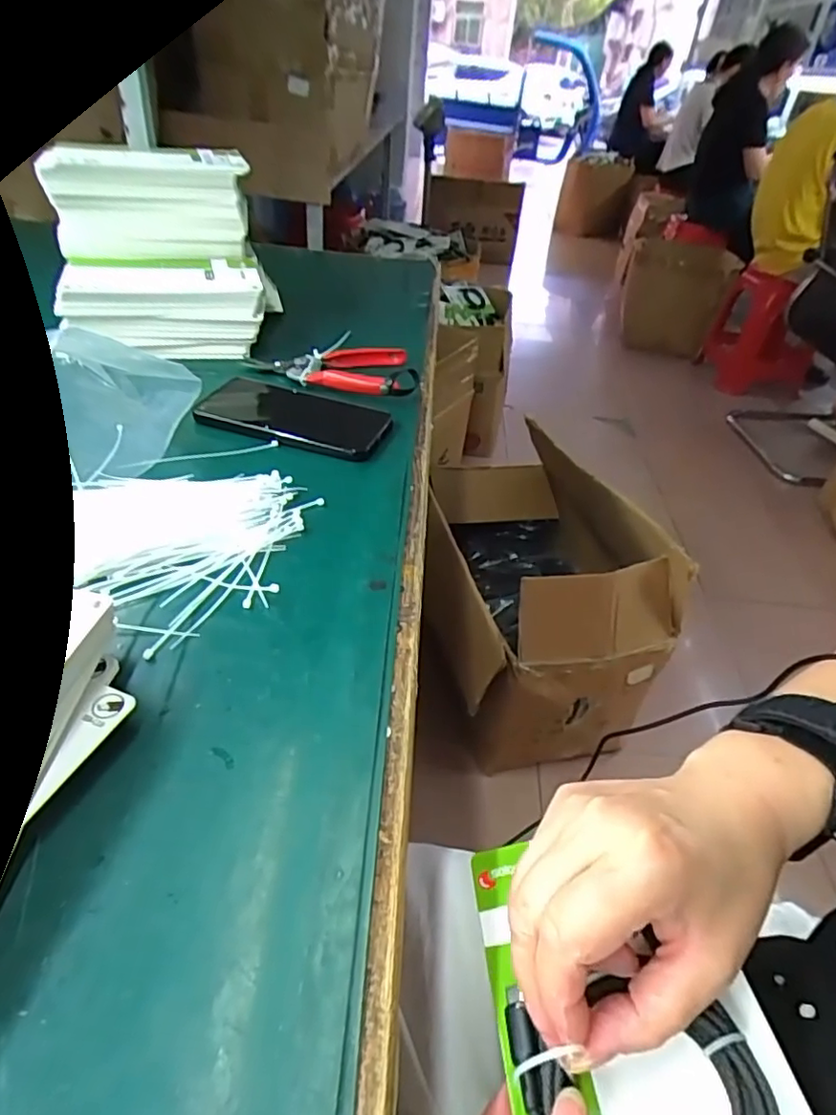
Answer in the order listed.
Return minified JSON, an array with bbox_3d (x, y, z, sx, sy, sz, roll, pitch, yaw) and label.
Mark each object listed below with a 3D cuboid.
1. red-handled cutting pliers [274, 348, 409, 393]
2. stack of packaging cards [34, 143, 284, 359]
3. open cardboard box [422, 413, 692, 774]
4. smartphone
[{"bbox_3d":[-0.077,-0.191,0.595,0.120,0.018,0.095,7,40,1],"label":"red-handled cutting pliers"},{"bbox_3d":[-0.246,-0.302,0.597,0.197,0.147,0.158,-3,41,-11],"label":"stack of packaging cards"},{"bbox_3d":[0.208,0.044,1.236,0.394,0.411,0.612,-1,40,-9],"label":"open cardboard box"},{"bbox_3d":[-0.101,-0.120,0.518,0.151,0.011,0.087,16,41,11],"label":"smartphone"}]

